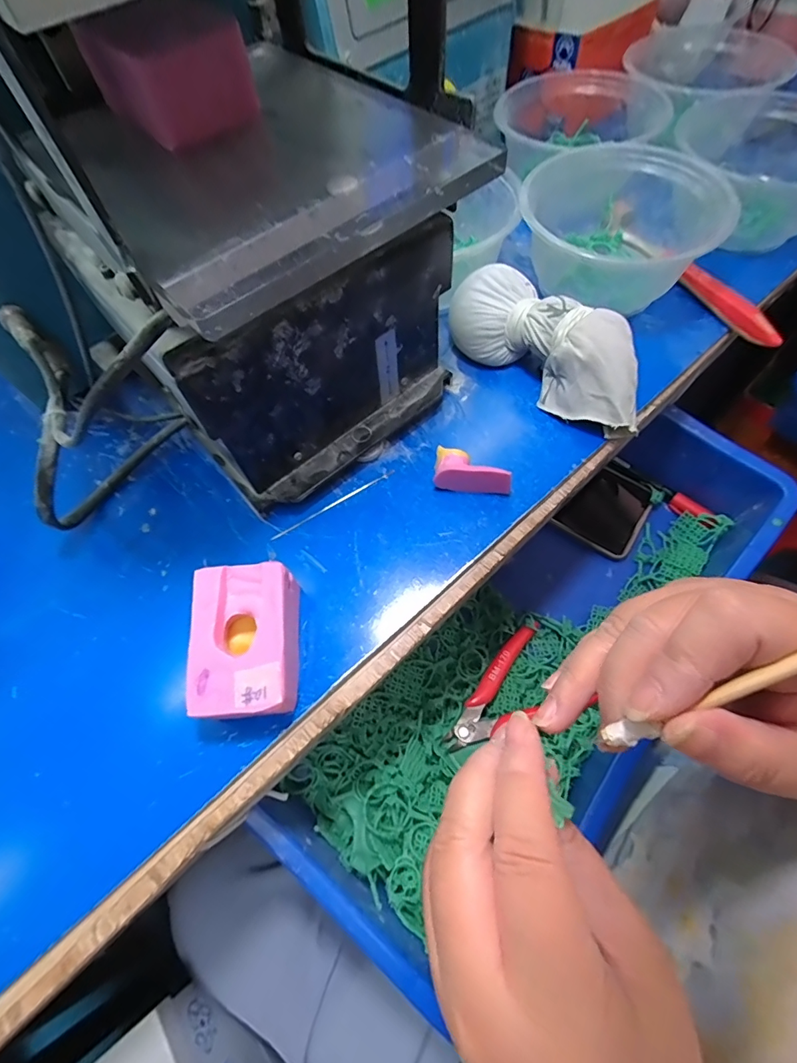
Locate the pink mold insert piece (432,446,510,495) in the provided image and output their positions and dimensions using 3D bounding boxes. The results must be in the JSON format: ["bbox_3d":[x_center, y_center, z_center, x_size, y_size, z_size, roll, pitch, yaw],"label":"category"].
[{"bbox_3d":[0.045,-0.036,0.273,0.045,0.022,0.020,10,64,8],"label":"pink mold insert piece"}]

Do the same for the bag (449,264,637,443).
[{"bbox_3d":[0.097,-0.120,0.295,0.141,0.051,0.048,40,72,20],"label":"bag"}]

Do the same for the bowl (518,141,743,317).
[{"bbox_3d":[0.156,-0.213,0.331,0.132,0.062,0.126,28,68,16],"label":"bowl"}]

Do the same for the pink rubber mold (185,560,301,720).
[{"bbox_3d":[-0.074,0.056,0.228,0.049,0.037,0.070,-7,63,0],"label":"pink rubber mold"}]

